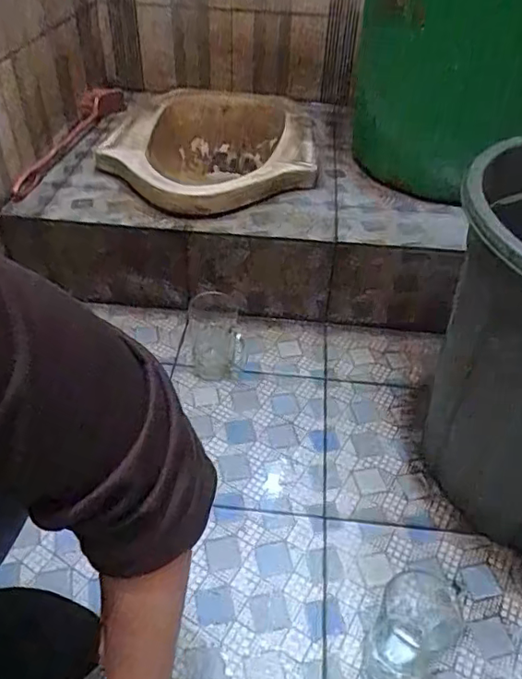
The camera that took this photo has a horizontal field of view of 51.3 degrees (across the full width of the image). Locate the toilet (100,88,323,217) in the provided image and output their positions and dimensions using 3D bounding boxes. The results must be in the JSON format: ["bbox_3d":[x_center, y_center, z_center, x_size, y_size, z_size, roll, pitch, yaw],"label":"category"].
[{"bbox_3d":[-0.104,-0.369,1.106,0.401,0.152,0.521,1,42,-2],"label":"toilet"}]

